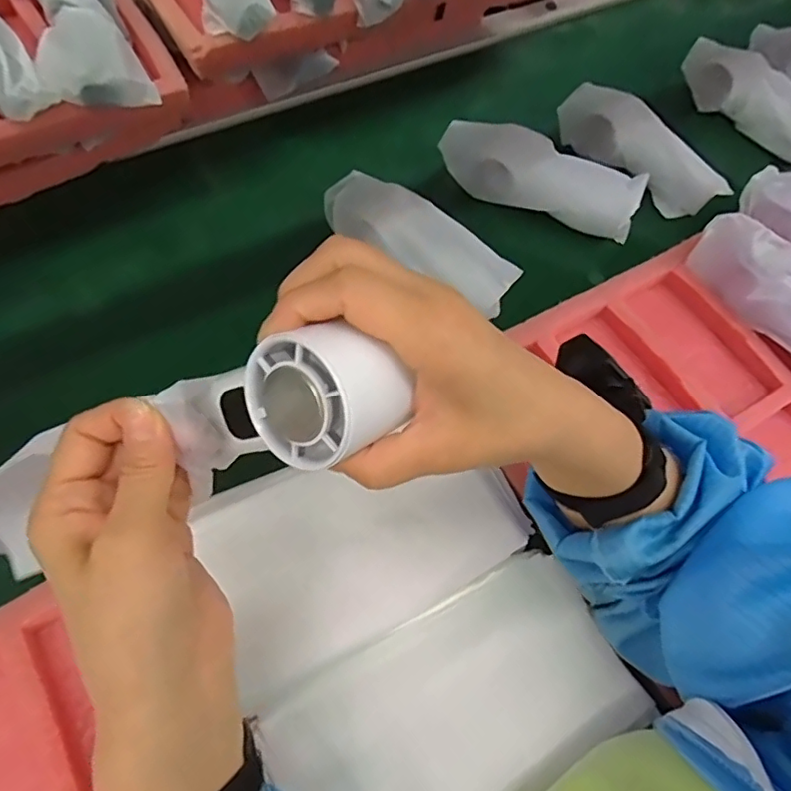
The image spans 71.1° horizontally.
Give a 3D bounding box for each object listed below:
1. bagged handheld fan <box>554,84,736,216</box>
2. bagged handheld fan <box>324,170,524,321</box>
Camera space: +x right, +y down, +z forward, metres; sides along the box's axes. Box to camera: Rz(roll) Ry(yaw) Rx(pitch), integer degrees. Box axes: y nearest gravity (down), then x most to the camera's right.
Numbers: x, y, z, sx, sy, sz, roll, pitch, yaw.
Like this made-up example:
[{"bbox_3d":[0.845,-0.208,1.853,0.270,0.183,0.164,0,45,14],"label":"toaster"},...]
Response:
[{"bbox_3d":[0.264,-0.267,0.609,0.055,0.063,0.199,-39,71,-20],"label":"bagged handheld fan"},{"bbox_3d":[0.020,-0.148,0.515,0.199,0.048,0.063,34,66,13],"label":"bagged handheld fan"}]

